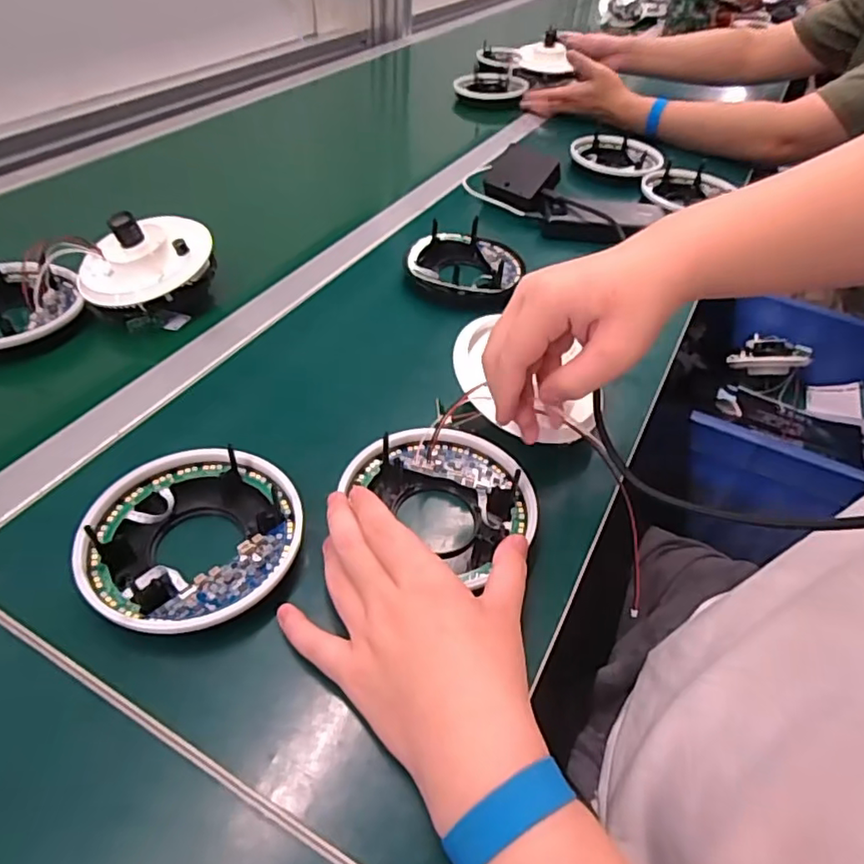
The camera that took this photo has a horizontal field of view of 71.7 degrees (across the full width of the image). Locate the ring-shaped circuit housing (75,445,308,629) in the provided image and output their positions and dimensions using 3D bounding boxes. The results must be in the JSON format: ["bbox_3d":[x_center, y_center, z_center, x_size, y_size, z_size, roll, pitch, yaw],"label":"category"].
[{"bbox_3d":[-0.150,0.067,0.384,0.127,0.033,0.130,-5,46,-12],"label":"ring-shaped circuit housing"}]

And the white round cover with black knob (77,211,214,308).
[{"bbox_3d":[-0.265,-0.158,0.550,0.123,0.056,0.098,-15,66,-12],"label":"white round cover with black knob"}]

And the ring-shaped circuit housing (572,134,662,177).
[{"bbox_3d":[0.277,-0.413,0.897,0.131,0.023,0.117,22,47,14],"label":"ring-shaped circuit housing"}]

